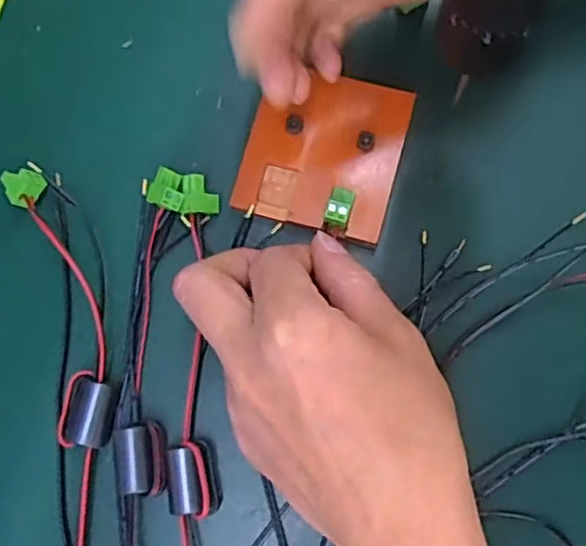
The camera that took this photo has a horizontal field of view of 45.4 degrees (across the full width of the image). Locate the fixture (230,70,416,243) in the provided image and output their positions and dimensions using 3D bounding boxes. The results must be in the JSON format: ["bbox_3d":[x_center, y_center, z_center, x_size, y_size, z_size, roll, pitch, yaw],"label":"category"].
[{"bbox_3d":[0.015,-0.059,0.336,0.071,0.010,0.075,15,79,4],"label":"fixture"}]

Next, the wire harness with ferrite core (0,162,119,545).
[{"bbox_3d":[-0.112,0.087,0.313,0.058,0.021,0.279,1,78,1],"label":"wire harness with ferrite core"}]

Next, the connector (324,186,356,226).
[{"bbox_3d":[0.022,-0.032,0.325,0.011,0.009,0.019,19,81,5],"label":"connector"}]

